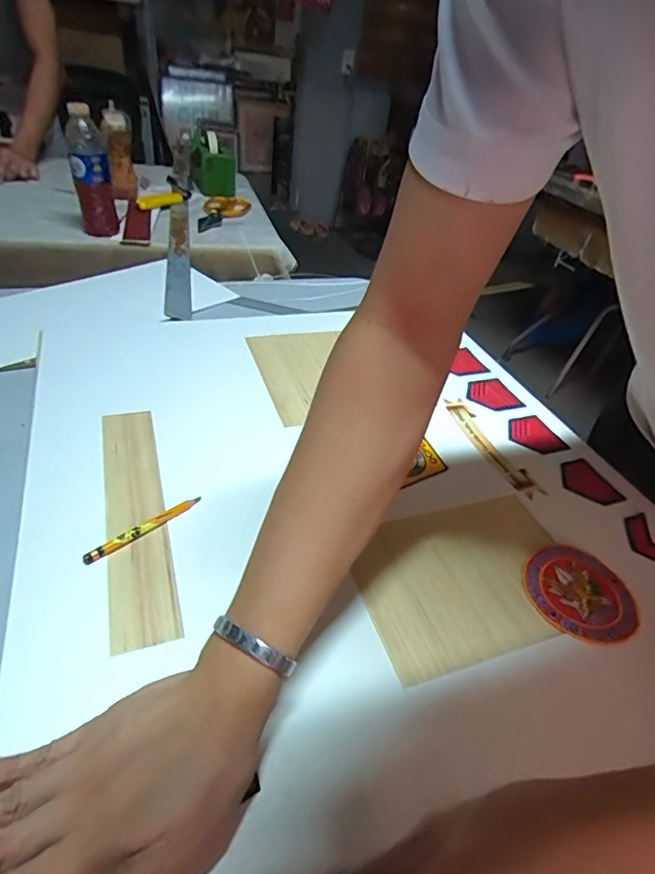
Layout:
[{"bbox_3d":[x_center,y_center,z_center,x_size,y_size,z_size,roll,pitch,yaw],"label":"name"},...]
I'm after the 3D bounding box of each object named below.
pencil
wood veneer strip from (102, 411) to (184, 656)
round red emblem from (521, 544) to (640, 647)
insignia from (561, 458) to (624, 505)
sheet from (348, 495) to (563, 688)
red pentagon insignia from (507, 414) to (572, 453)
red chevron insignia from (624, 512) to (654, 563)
[{"bbox_3d":[-0.152,0.076,0.411,0.102,0.013,0.007,-28,50,-37],"label":"pencil"},{"bbox_3d":[-0.169,0.062,0.431,0.048,0.007,0.260,-4,41,-23],"label":"wood veneer strip"},{"bbox_3d":[0.209,0.130,0.409,0.083,0.005,0.089,4,40,3],"label":"round red emblem"},{"bbox_3d":[0.276,0.048,0.518,0.053,0.005,0.064,-20,45,-31],"label":"insignia"},{"bbox_3d":[0.117,0.116,0.416,0.194,0.010,0.137,-6,40,-21],"label":"sheet"},{"bbox_3d":[0.242,-0.004,0.578,0.062,0.005,0.062,-4,39,-14],"label":"red pentagon insignia"},{"bbox_3d":[0.304,0.097,0.461,0.037,0.008,0.070,-4,39,-15],"label":"red chevron insignia"}]

